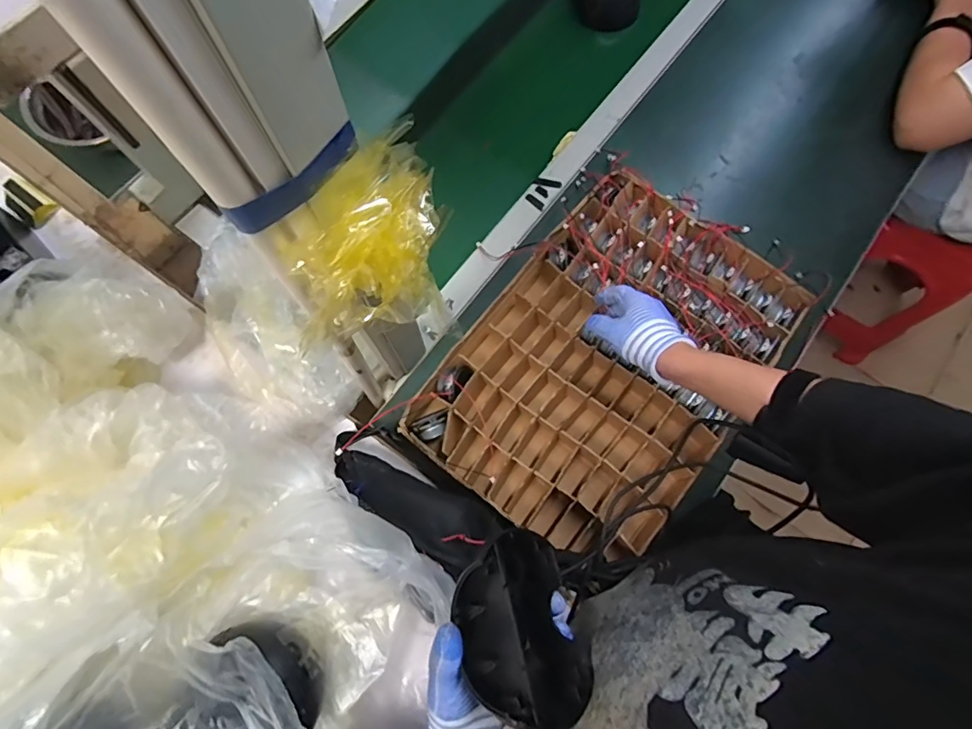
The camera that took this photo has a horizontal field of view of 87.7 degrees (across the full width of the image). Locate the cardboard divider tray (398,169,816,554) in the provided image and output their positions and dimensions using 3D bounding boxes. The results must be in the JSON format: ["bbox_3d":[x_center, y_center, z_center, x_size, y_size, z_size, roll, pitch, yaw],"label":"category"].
[{"bbox_3d":[0.160,-0.007,0.648,0.328,0.057,0.473,36,77,7],"label":"cardboard divider tray"}]

